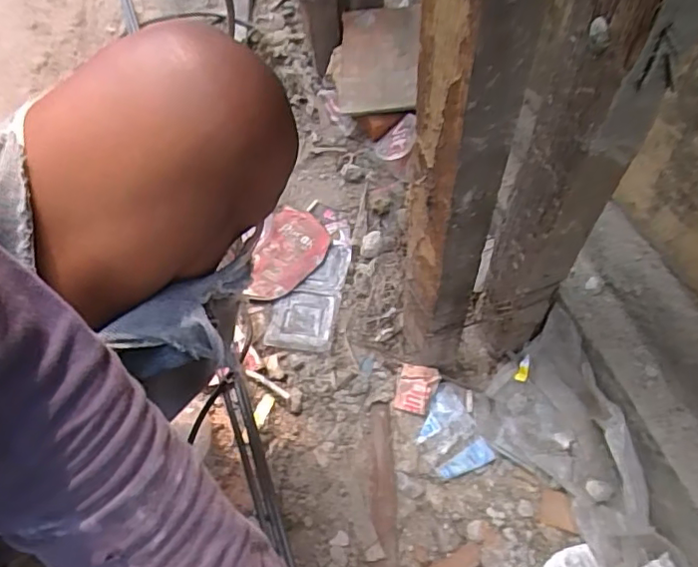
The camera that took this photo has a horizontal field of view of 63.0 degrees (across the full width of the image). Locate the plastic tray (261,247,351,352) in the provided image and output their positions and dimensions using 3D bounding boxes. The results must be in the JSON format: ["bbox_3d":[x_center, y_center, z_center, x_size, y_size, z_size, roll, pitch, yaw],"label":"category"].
[{"bbox_3d":[-0.049,0.015,0.708,0.078,0.019,0.150,8,56,7],"label":"plastic tray"}]

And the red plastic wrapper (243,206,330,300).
[{"bbox_3d":[-0.078,-0.037,0.732,0.083,0.021,0.140,17,60,12],"label":"red plastic wrapper"}]

